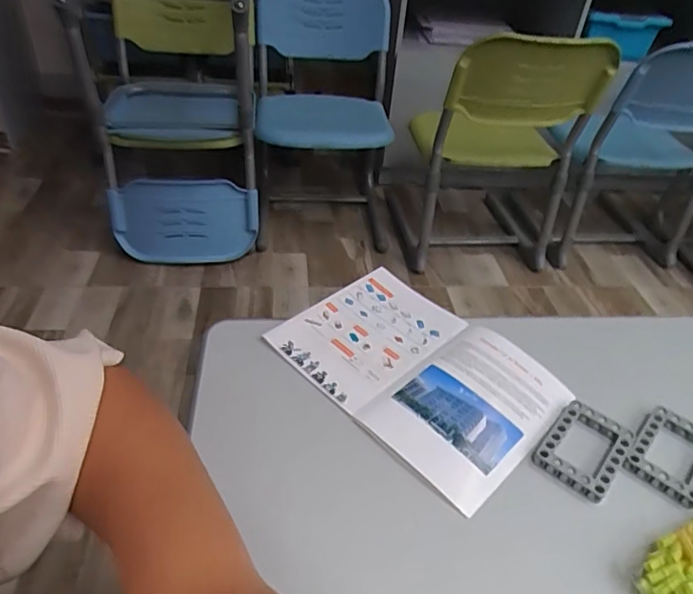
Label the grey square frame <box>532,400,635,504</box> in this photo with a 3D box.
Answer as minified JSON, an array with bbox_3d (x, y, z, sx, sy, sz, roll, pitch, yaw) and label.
[{"bbox_3d":[0.175,0.109,0.393,0.053,0.006,0.075,31,46,28],"label":"grey square frame"}]

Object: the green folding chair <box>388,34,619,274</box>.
[{"bbox_3d":[0.396,-0.445,1.531,0.451,0.659,0.477,7,39,1],"label":"green folding chair"}]

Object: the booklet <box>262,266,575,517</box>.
[{"bbox_3d":[0.059,0.055,0.446,0.147,0.009,0.219,-29,50,-35],"label":"booklet"}]

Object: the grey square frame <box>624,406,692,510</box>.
[{"bbox_3d":[0.239,0.113,0.393,0.052,0.006,0.074,32,46,29],"label":"grey square frame"}]

